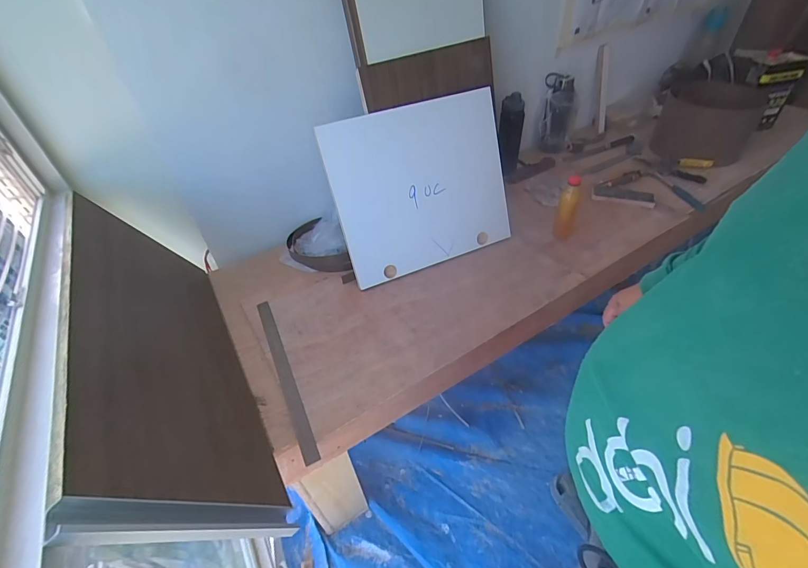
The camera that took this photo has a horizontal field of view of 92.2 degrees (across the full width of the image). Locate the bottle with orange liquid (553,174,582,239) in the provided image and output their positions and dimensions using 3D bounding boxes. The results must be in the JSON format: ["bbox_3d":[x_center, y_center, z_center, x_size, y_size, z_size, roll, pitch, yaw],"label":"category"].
[{"bbox_3d":[0.437,-0.198,1.041,0.050,0.171,0.046,17,48,19],"label":"bottle with orange liquid"}]

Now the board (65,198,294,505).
[{"bbox_3d":[-0.441,0.093,0.736,0.015,0.350,0.694,-42,51,-2],"label":"board"}]

